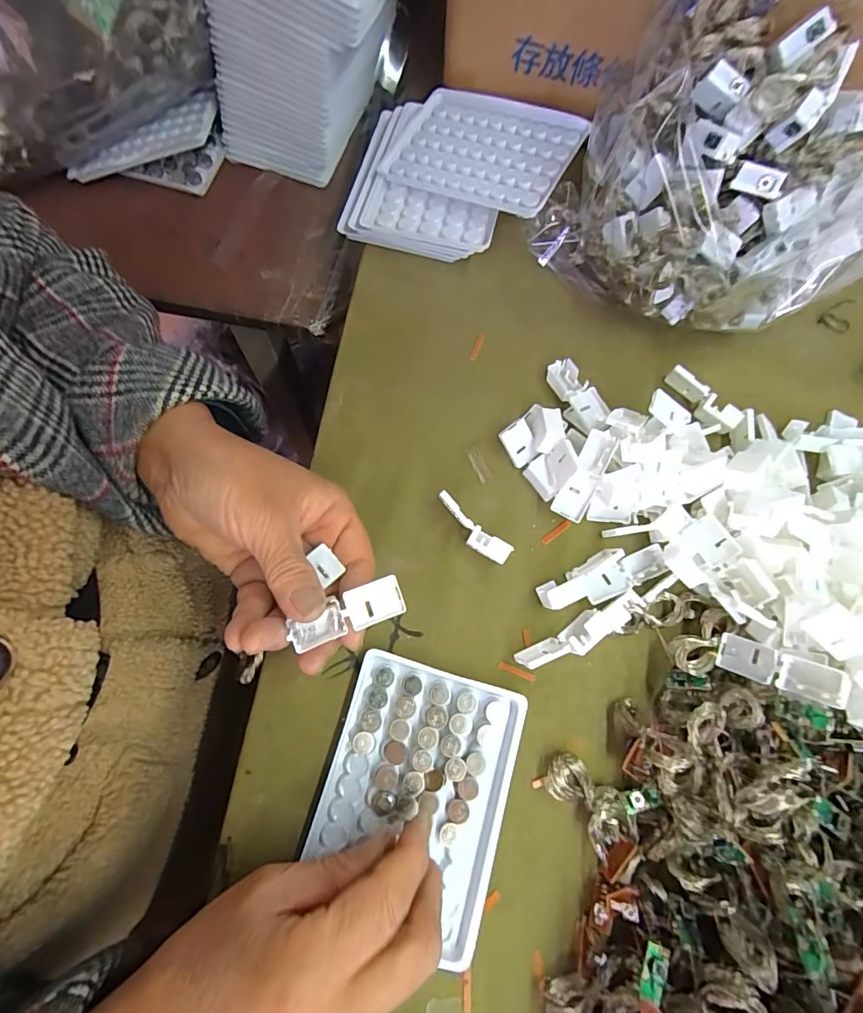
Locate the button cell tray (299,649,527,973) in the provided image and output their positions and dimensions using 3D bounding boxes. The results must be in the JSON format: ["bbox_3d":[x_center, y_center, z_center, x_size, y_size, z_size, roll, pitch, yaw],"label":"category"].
[{"bbox_3d":[-0.007,0.151,0.247,0.097,0.012,0.122,16,72,3],"label":"button cell tray"}]

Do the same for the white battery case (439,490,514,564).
[{"bbox_3d":[0.023,0.015,0.279,0.052,0.024,0.014,37,74,9],"label":"white battery case"}]

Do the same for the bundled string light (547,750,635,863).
[{"bbox_3d":[0.084,0.157,0.250,0.028,0.013,0.052,-36,77,-13],"label":"bundled string light"}]

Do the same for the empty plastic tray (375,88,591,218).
[{"bbox_3d":[0.035,-0.259,0.338,0.130,0.007,0.091,26,79,18],"label":"empty plastic tray"}]

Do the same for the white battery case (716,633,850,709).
[{"bbox_3d":[0.178,0.083,0.240,0.054,0.011,0.018,14,65,48],"label":"white battery case"}]

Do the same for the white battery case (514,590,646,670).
[{"bbox_3d":[0.086,0.073,0.267,0.079,0.023,0.017,-27,75,-10],"label":"white battery case"}]

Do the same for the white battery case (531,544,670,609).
[{"bbox_3d":[0.103,0.043,0.279,0.080,0.015,0.025,-23,74,-9],"label":"white battery case"}]

